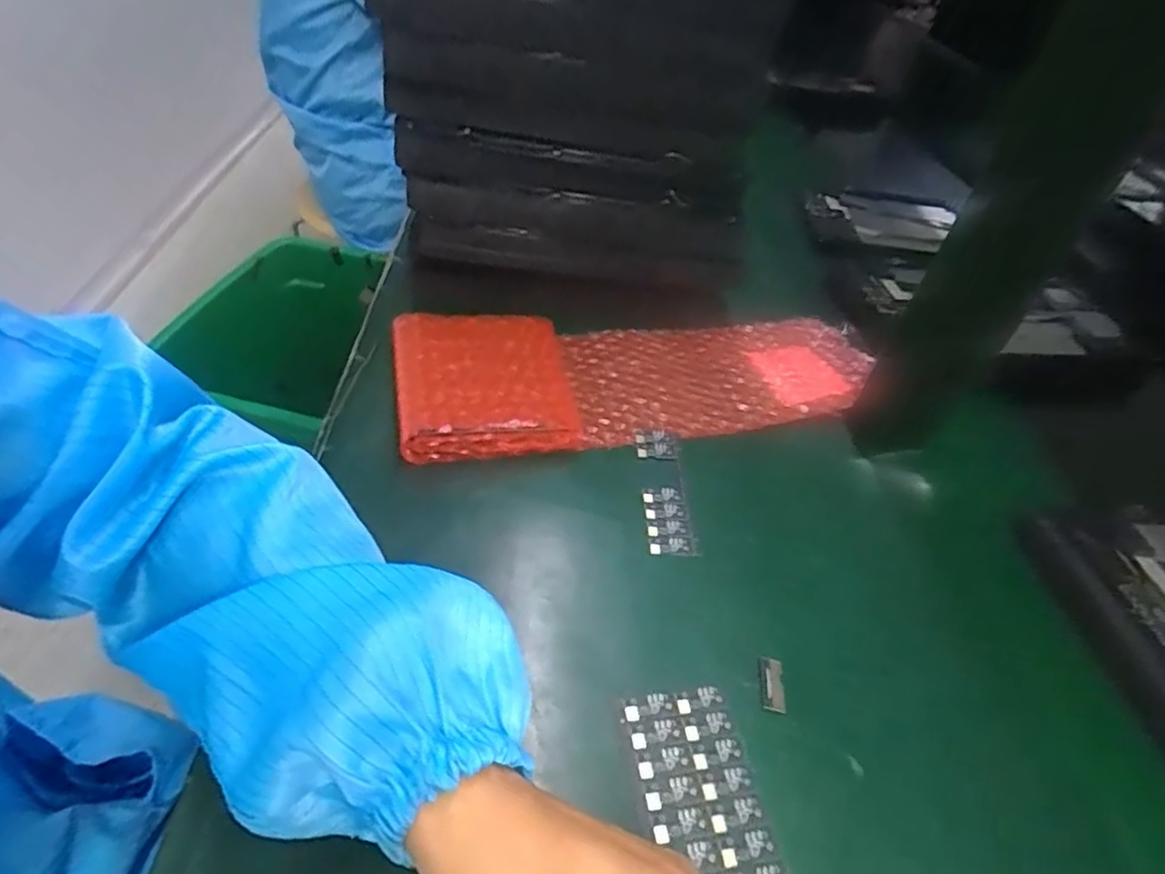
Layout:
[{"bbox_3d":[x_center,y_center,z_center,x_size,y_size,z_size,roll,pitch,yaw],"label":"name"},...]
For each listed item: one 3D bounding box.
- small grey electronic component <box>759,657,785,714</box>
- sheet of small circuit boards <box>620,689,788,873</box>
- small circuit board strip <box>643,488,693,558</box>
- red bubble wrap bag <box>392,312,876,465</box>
[{"bbox_3d":[0.091,0.118,0.305,0.011,0.004,0.024,10,44,-1],"label":"small grey electronic component"},{"bbox_3d":[0.051,0.153,0.266,0.049,0.004,0.093,-4,45,-14],"label":"sheet of small circuit boards"},{"bbox_3d":[0.049,0.047,0.371,0.025,0.004,0.044,2,45,-8],"label":"small circuit board strip"},{"bbox_3d":[0.046,-0.050,0.451,0.339,0.033,0.116,-6,47,-16],"label":"red bubble wrap bag"}]

